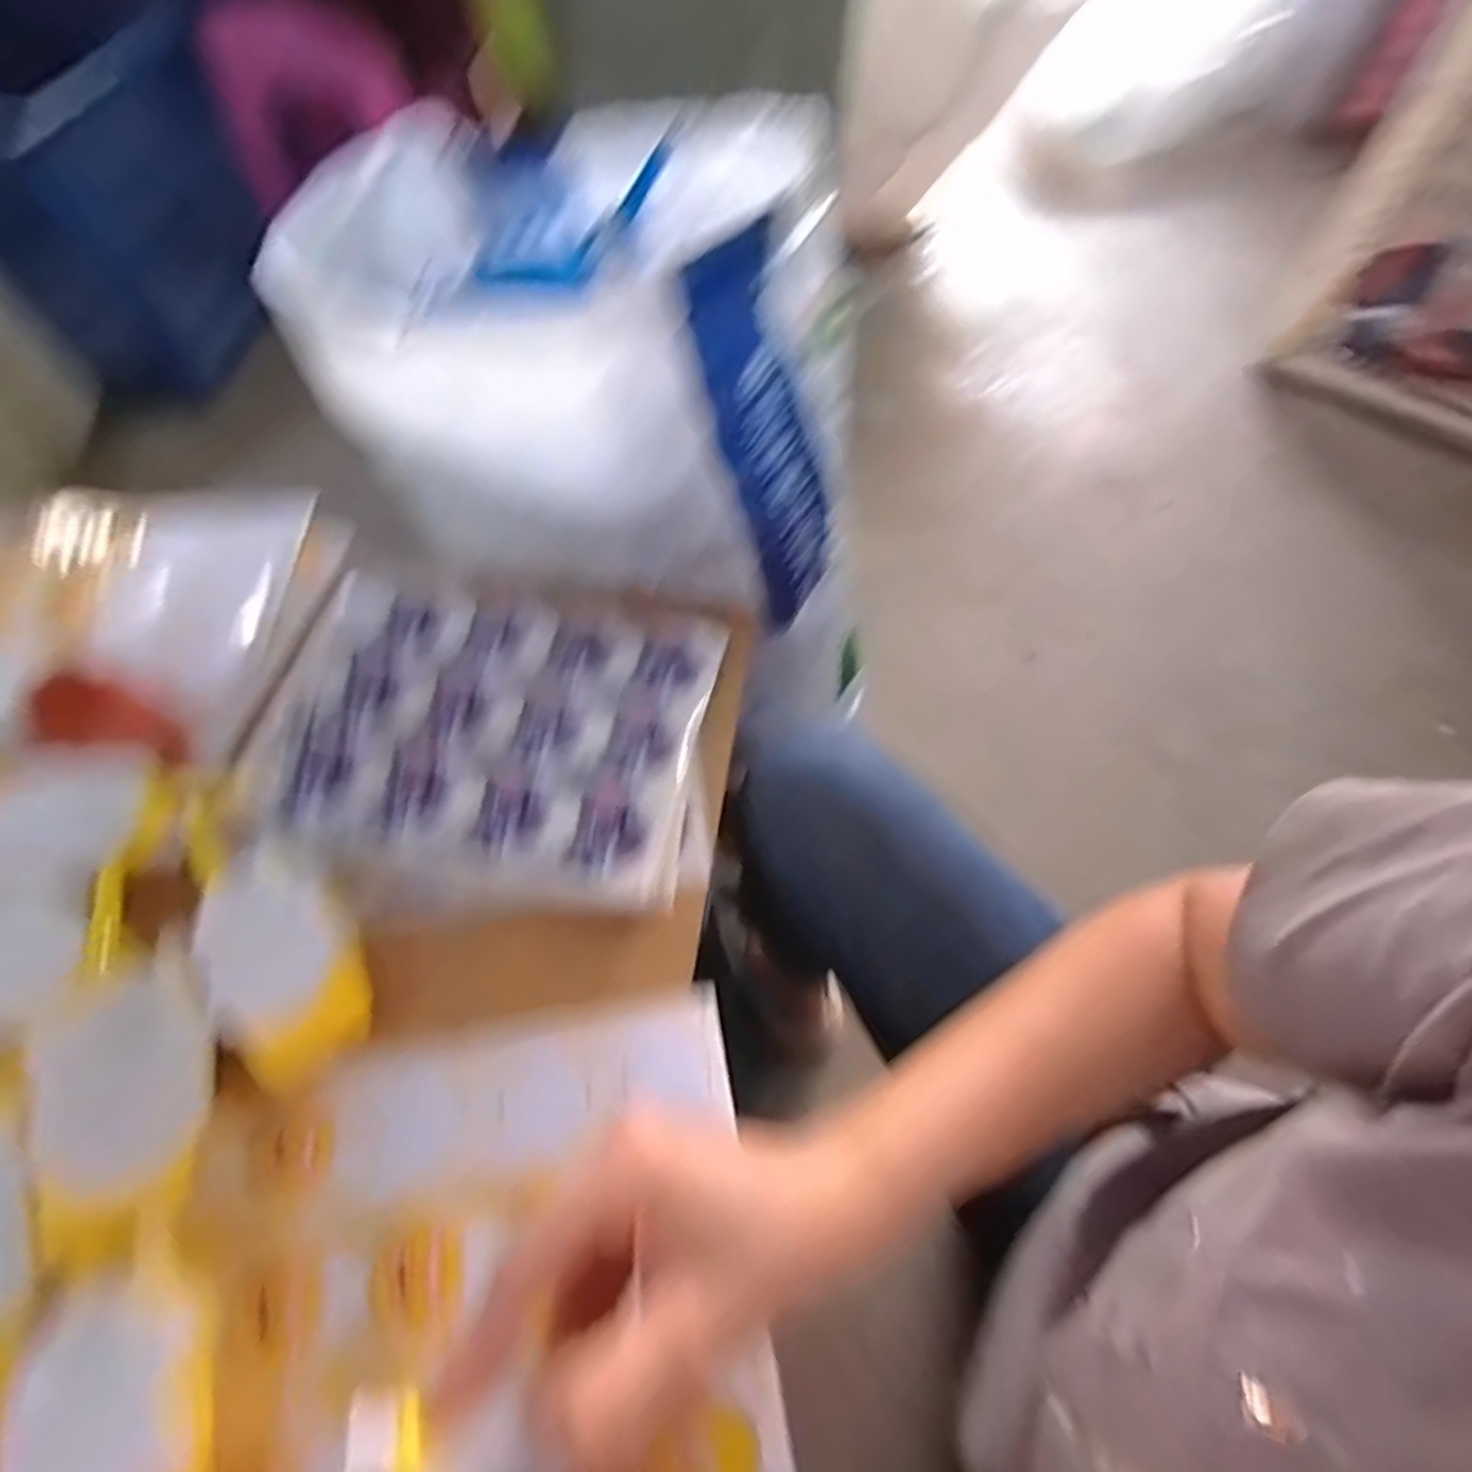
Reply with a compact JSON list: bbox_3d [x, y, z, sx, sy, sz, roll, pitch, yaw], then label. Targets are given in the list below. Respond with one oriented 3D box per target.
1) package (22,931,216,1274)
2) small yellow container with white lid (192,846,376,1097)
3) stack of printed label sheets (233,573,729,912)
[{"bbox_3d":[-0.278,0.160,0.335,0.067,0.022,0.124,-24,62,-13],"label":"package"},{"bbox_3d":[-0.235,0.111,0.379,0.064,0.017,0.126,-33,64,-17],"label":"small yellow container with white lid"},{"bbox_3d":[-0.152,-0.004,0.455,0.277,0.012,0.210,8,60,6],"label":"stack of printed label sheets"}]

